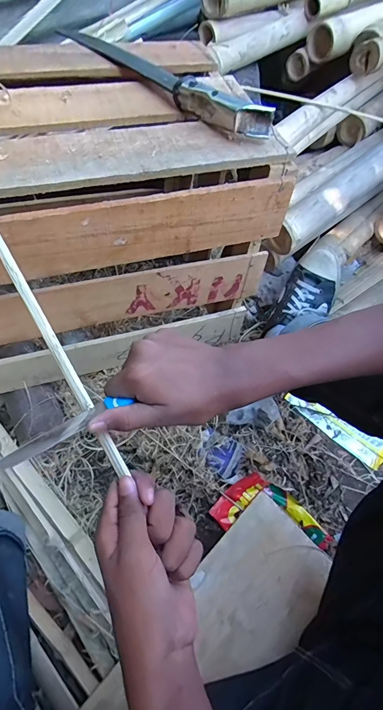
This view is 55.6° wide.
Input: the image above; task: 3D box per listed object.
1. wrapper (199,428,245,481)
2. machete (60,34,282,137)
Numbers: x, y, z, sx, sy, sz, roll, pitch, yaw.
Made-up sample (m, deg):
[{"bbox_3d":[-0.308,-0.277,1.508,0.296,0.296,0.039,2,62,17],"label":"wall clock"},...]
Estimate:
[{"bbox_3d":[0.049,0.174,0.659,0.077,0.016,0.068,30,64,12],"label":"wrapper"},{"bbox_3d":[-0.049,-0.363,0.460,0.361,0.043,0.044,40,67,16],"label":"machete"}]

